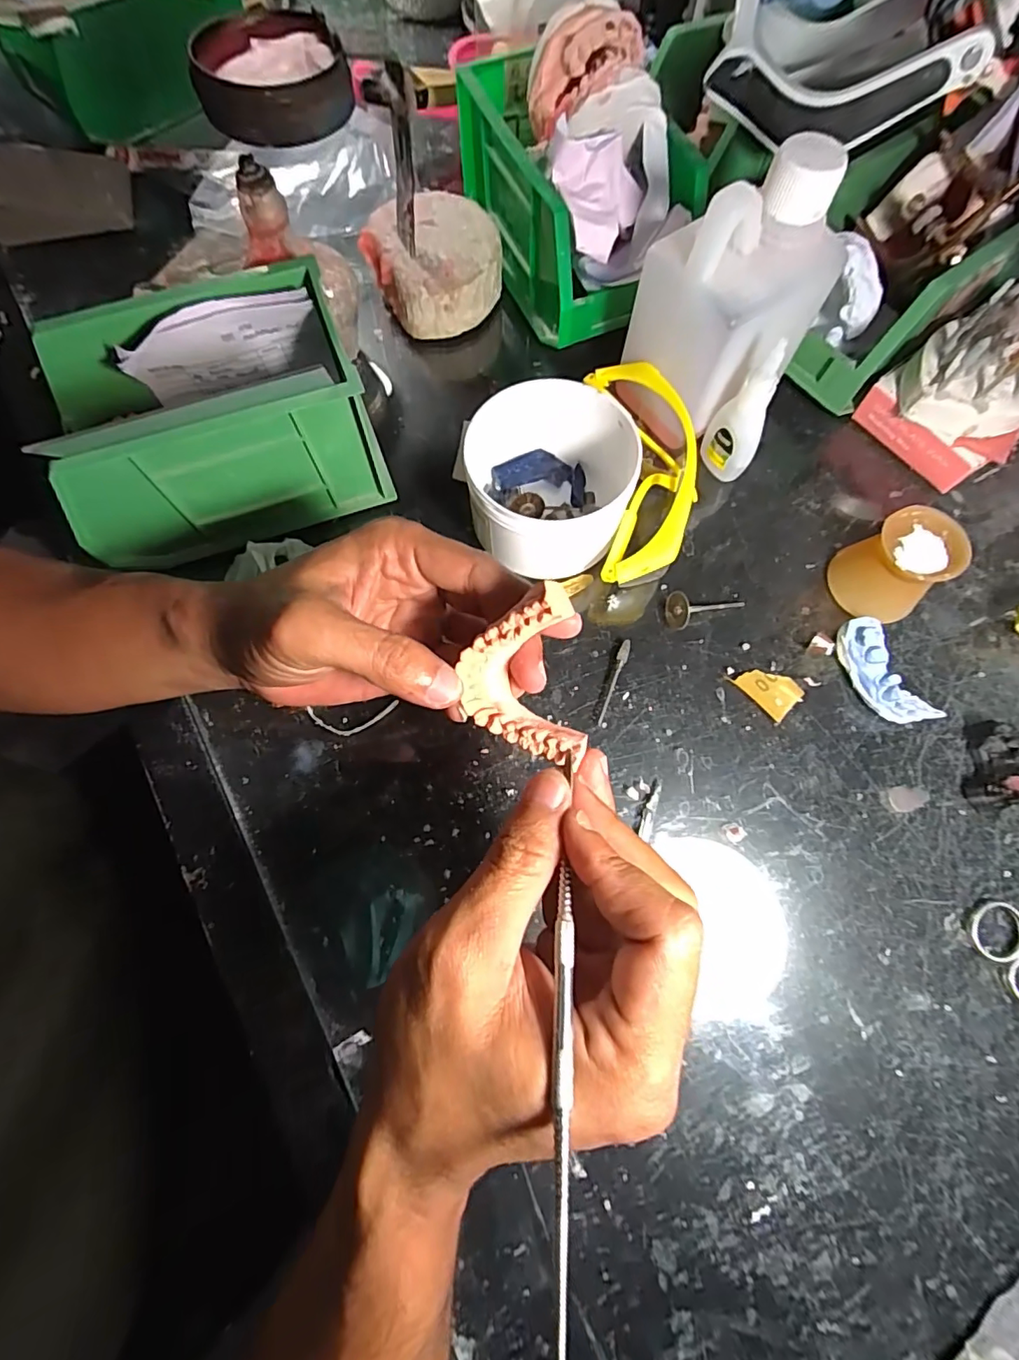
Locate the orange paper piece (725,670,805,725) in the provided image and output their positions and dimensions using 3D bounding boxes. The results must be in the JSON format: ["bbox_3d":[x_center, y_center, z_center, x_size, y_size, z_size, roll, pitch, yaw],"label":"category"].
[{"bbox_3d":[0.146,0.004,0.299,0.025,0.004,0.034,-41,77,-11],"label":"orange paper piece"}]

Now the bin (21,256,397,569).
[{"bbox_3d":[-0.161,-0.145,0.299,0.156,0.092,0.110,-19,74,-6],"label":"bin"}]

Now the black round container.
[{"bbox_3d":[-0.117,-0.300,0.262,0.071,0.020,0.074,-13,74,-4],"label":"black round container"}]

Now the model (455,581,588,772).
[{"bbox_3d":[0.005,-0.003,0.202,0.048,0.013,0.064,3,107,31],"label":"model"}]

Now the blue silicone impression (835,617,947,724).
[{"bbox_3d":[0.203,-0.002,0.292,0.023,0.021,0.063,-28,75,-8],"label":"blue silicone impression"}]

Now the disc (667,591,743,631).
[{"bbox_3d":[0.113,-0.041,0.311,0.048,0.019,0.020,-8,73,-17],"label":"disc"}]

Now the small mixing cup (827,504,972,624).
[{"bbox_3d":[0.215,-0.062,0.298,0.055,0.046,0.047,-28,75,-8],"label":"small mixing cup"}]

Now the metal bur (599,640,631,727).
[{"bbox_3d":[0.059,0.001,0.299,0.006,0.006,0.051,21,74,6],"label":"metal bur"}]

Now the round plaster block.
[{"bbox_3d":[-0.049,-0.291,0.373,0.080,0.037,0.086,0,73,0],"label":"round plaster block"}]

